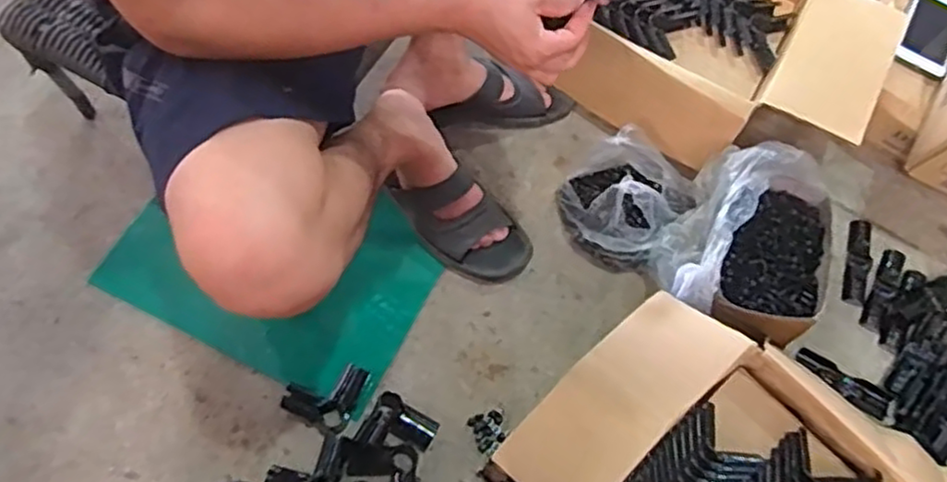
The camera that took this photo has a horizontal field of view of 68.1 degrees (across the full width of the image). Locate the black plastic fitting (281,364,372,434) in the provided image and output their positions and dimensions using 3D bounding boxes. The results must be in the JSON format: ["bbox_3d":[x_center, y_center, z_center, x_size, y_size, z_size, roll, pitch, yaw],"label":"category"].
[{"bbox_3d":[-0.181,0.187,0.866,0.082,0.027,0.087,27,66,7],"label":"black plastic fitting"}]

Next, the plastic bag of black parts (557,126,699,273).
[{"bbox_3d":[0.211,-0.067,0.960,0.157,0.113,0.177,40,69,13],"label":"plastic bag of black parts"}]

